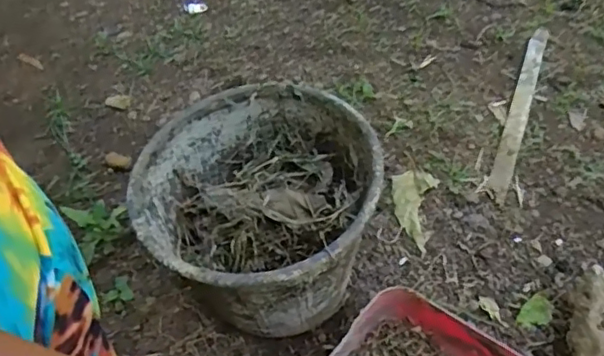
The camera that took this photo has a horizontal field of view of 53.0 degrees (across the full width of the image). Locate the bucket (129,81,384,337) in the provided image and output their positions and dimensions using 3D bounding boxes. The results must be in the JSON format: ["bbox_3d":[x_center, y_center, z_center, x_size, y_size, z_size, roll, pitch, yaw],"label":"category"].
[{"bbox_3d":[-0.044,0.054,0.695,0.244,0.196,0.249,-4,52,5],"label":"bucket"}]

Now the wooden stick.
[{"bbox_3d":[0.368,-0.127,1.014,0.029,0.006,0.468,18,48,15],"label":"wooden stick"}]

